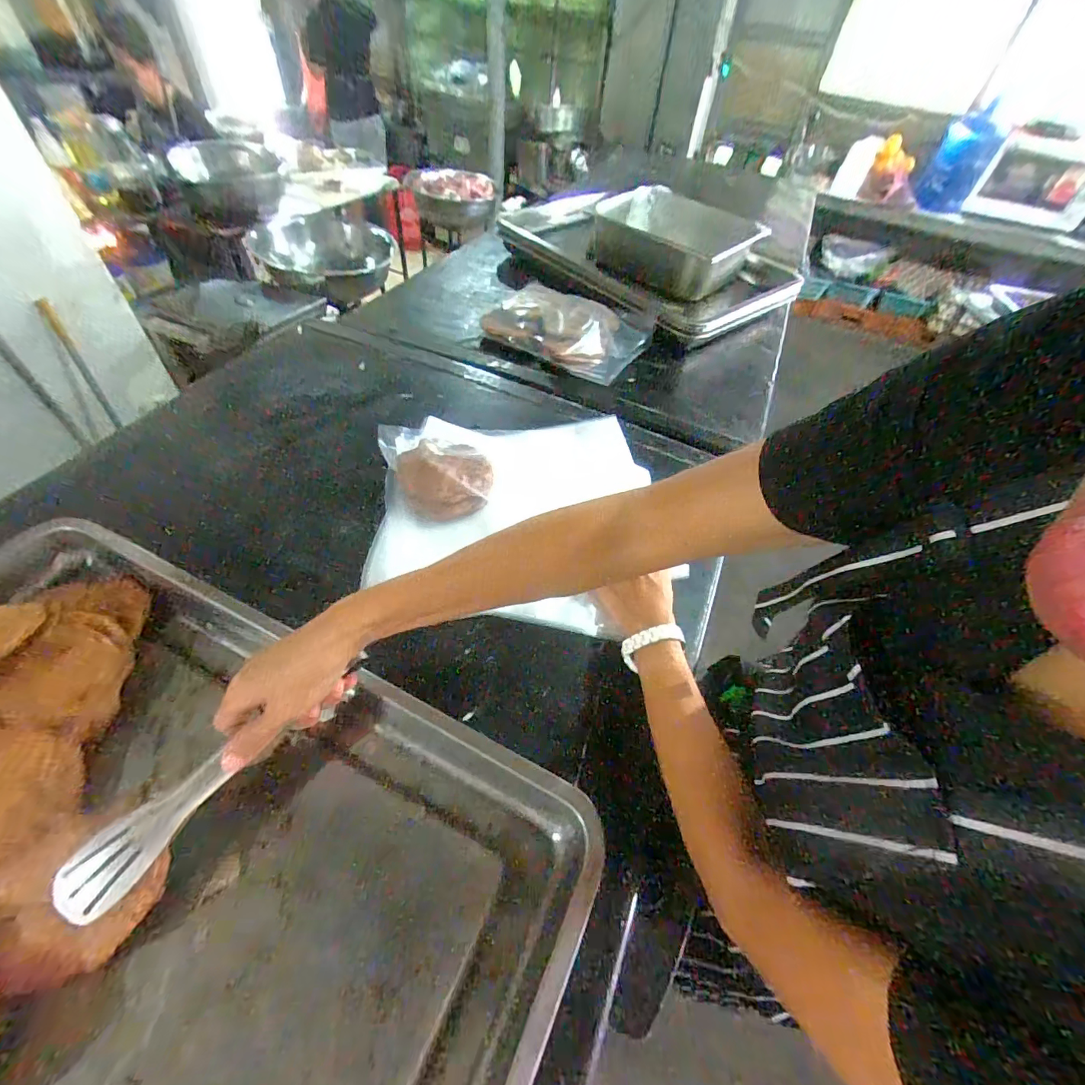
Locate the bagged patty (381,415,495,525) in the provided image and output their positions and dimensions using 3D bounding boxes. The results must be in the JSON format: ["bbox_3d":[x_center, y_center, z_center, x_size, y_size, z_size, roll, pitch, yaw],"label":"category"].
[{"bbox_3d":[-0.122,-0.097,0.569,0.138,0.030,0.161,-19,63,-22],"label":"bagged patty"}]

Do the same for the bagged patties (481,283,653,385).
[{"bbox_3d":[0.042,-0.398,0.855,0.286,0.035,0.215,24,53,13],"label":"bagged patties"}]

